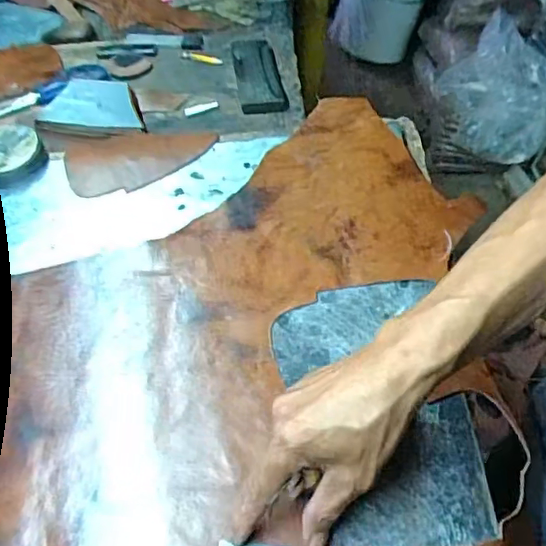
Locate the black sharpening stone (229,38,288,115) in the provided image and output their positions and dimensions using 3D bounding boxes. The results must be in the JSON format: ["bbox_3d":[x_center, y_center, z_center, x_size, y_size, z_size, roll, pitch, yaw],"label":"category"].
[{"bbox_3d":[-0.019,-0.258,0.738,0.056,0.011,0.167,-8,51,-3],"label":"black sharpening stone"}]

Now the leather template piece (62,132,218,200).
[{"bbox_3d":[-0.147,-0.128,0.629,0.161,0.011,0.101,-11,46,0],"label":"leather template piece"}]

